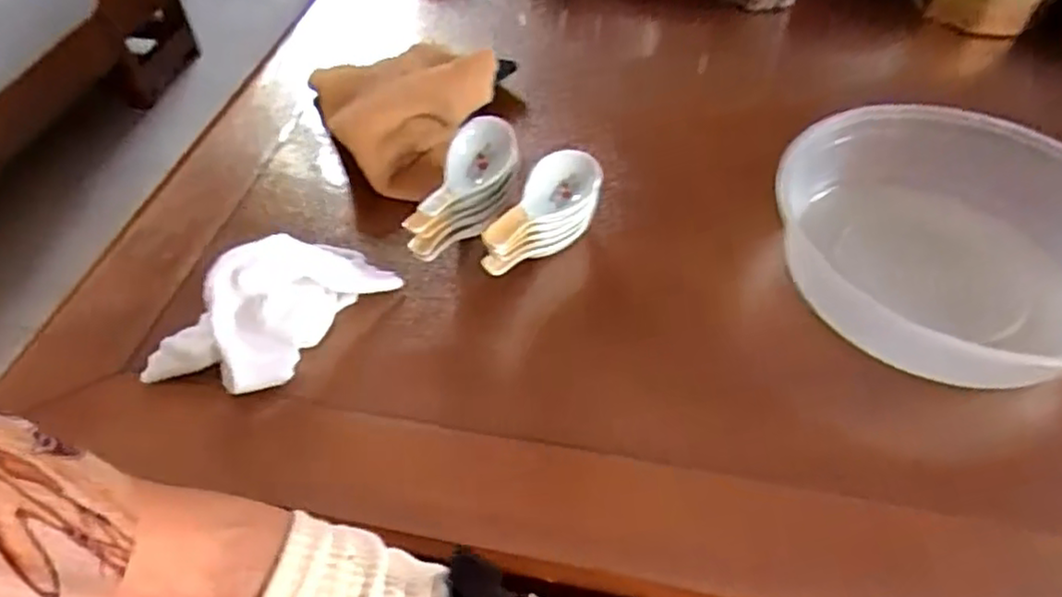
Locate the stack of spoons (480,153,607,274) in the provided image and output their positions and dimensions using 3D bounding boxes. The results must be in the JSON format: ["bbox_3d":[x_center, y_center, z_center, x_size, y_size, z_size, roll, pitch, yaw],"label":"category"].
[{"bbox_3d":[0.007,-0.052,0.477,0.047,0.058,0.136,21,43,21],"label":"stack of spoons"}]

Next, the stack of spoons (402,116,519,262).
[{"bbox_3d":[-0.045,-0.077,0.491,0.048,0.050,0.135,9,52,13],"label":"stack of spoons"}]

